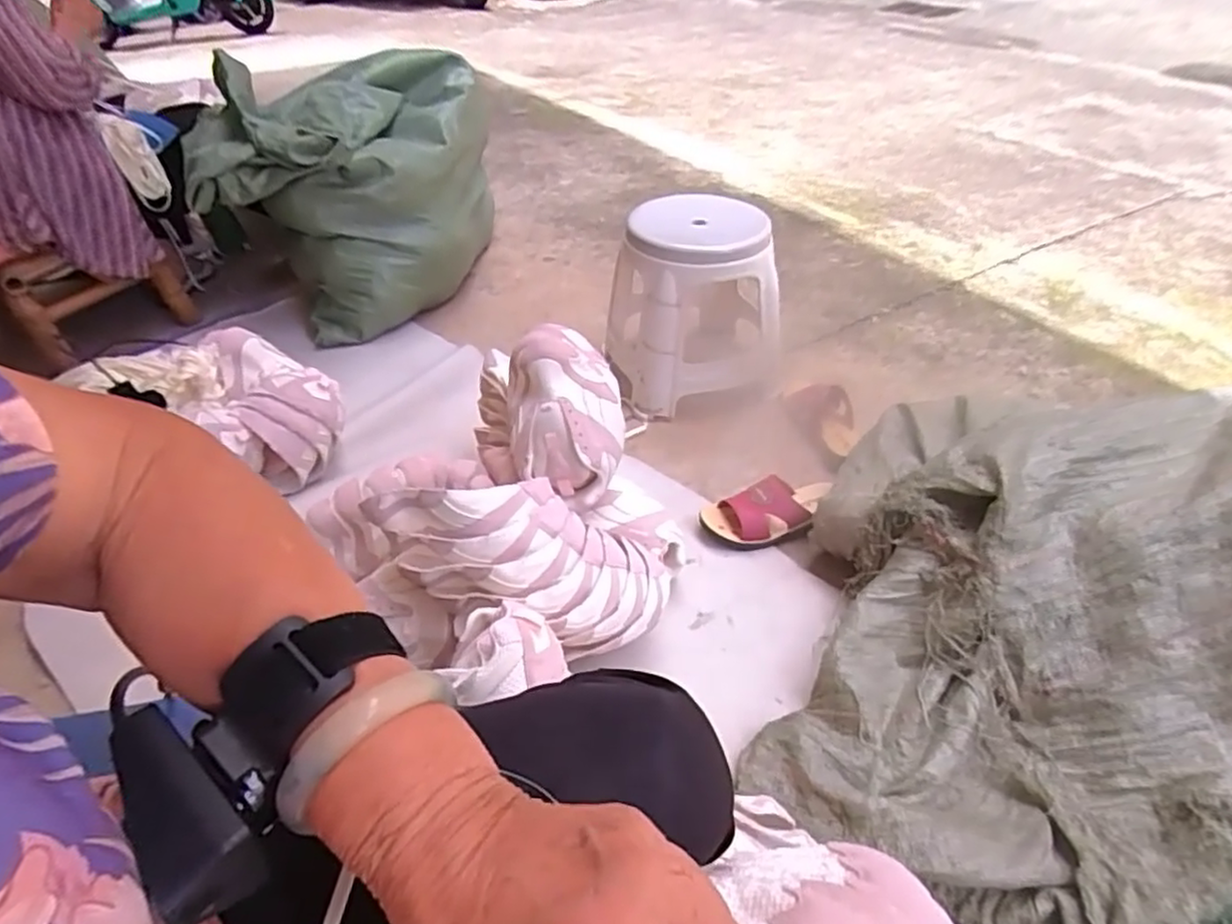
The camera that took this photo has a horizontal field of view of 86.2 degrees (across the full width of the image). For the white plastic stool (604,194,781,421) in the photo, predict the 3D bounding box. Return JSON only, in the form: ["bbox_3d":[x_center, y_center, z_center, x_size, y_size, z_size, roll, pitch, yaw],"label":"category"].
[{"bbox_3d":[0.129,-0.275,1.167,0.280,0.297,0.248,-9,44,-4],"label":"white plastic stool"}]

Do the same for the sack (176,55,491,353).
[{"bbox_3d":[-0.533,-0.575,1.425,0.475,0.431,0.479,-5,44,0],"label":"sack"}]

